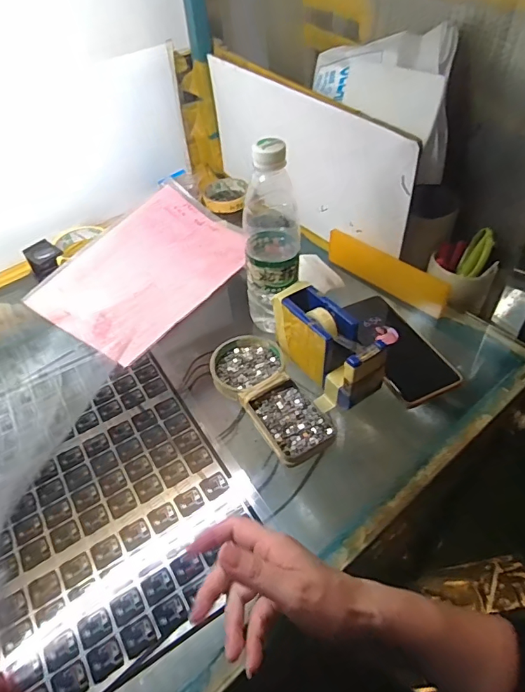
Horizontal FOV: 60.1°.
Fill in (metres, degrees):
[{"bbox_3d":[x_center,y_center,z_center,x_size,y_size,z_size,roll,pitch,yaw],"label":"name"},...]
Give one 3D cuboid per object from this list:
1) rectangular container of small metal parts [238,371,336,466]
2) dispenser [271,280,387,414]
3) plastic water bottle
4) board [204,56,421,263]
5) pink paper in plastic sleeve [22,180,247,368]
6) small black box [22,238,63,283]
[{"bbox_3d":[0.028,0.074,0.473,0.066,0.017,0.096,-25,51,-18],"label":"rectangular container of small metal parts"},{"bbox_3d":[0.068,0.002,0.495,0.058,0.083,0.137,-26,51,-18],"label":"dispenser"},{"bbox_3d":[0.011,-0.112,0.510,0.063,0.225,0.079,-3,48,2],"label":"plastic water bottle"},{"bbox_3d":[0.050,-0.274,0.666,0.016,0.185,0.407,-31,53,-22],"label":"board"},{"bbox_3d":[-0.164,-0.128,0.664,0.225,0.028,0.309,26,55,25],"label":"pink paper in plastic sleeve"},{"bbox_3d":[-0.321,-0.128,0.667,0.036,0.035,0.044,31,57,28],"label":"small black box"}]

